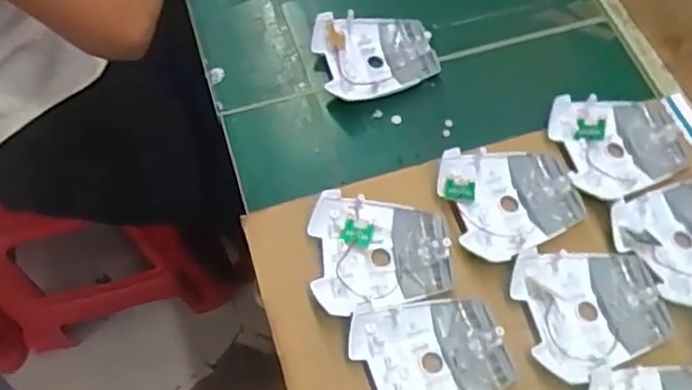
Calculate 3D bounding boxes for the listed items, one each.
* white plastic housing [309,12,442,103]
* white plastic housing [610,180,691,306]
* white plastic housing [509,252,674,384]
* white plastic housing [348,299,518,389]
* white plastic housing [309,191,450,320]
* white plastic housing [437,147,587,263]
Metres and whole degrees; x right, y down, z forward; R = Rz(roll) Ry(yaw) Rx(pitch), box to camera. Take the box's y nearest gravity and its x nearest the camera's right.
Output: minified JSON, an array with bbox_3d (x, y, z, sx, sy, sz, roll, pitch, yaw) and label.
[{"bbox_3d":[0.028,-0.135,0.612,0.108,0.026,0.091,-15,65,-7],"label":"white plastic housing"},{"bbox_3d":[0.279,0.036,0.511,0.106,0.016,0.097,-19,65,-9],"label":"white plastic housing"},{"bbox_3d":[0.189,0.085,0.487,0.107,0.014,0.094,-13,65,-6],"label":"white plastic housing"},{"bbox_3d":[0.065,0.124,0.466,0.109,0.021,0.095,-11,64,-5],"label":"white plastic housing"},{"bbox_3d":[0.027,0.045,0.509,0.107,0.017,0.097,-4,64,-2],"label":"white plastic housing"},{"bbox_3d":[0.139,0.003,0.528,0.111,0.018,0.095,-13,65,-6],"label":"white plastic housing"}]

